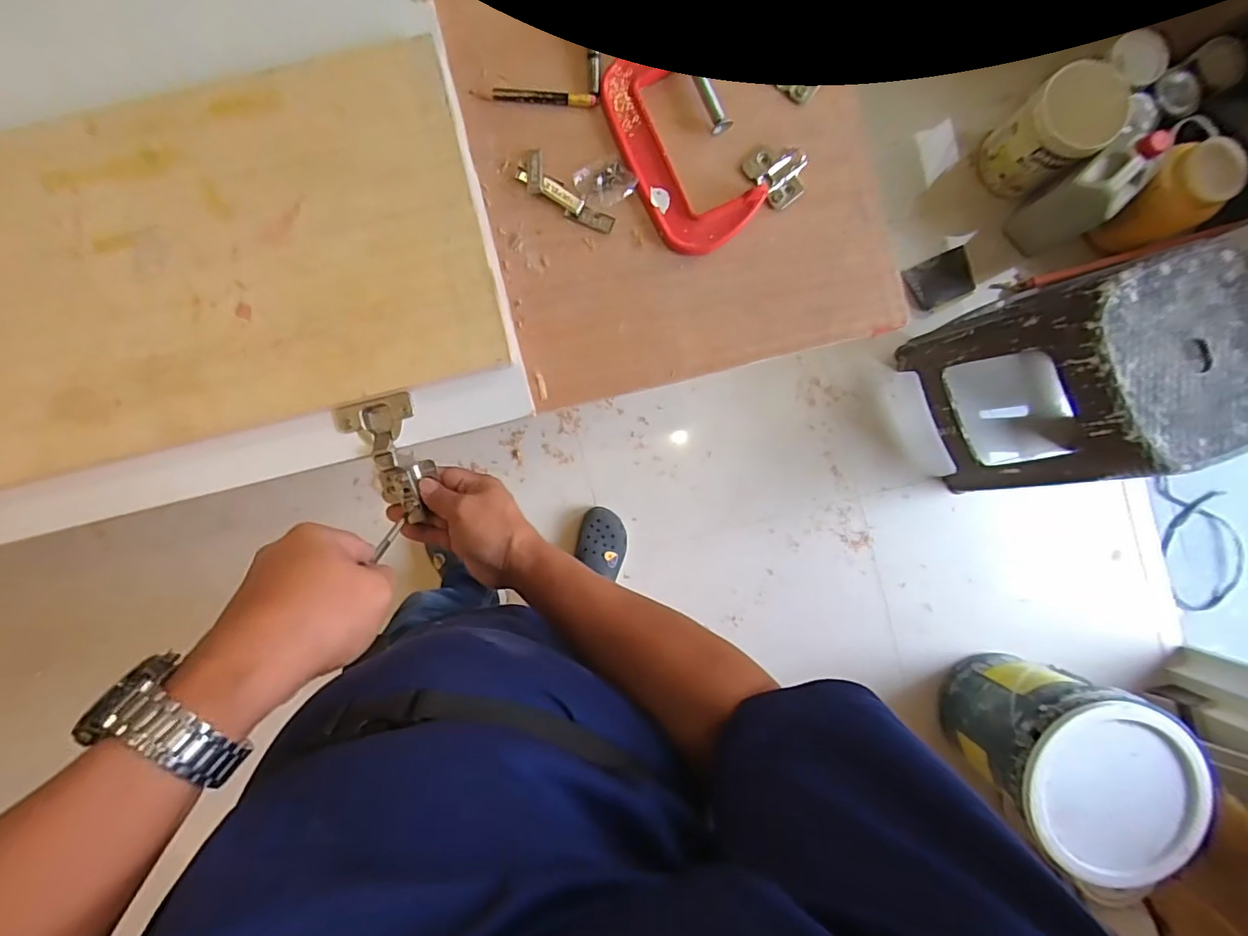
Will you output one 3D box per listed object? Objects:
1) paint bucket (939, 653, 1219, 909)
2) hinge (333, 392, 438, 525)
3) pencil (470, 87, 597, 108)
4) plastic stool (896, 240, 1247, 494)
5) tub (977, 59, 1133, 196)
[{"bbox_3d":[0.817,0.540,1.051,0.286,0.365,0.270,0,90,-1],"label":"paint bucket"},{"bbox_3d":[-0.198,-0.008,0.458,0.060,0.036,0.101,-11,111,-2],"label":"hinge"},{"bbox_3d":[-0.076,-0.317,0.461,0.102,0.005,0.011,4,90,-1],"label":"pencil"},{"bbox_3d":[0.844,-0.174,1.026,0.339,0.404,0.354,-22,90,-1],"label":"plastic stool"},{"bbox_3d":[0.919,-0.722,1.182,0.172,0.212,0.175,-39,91,-2],"label":"tub"}]

